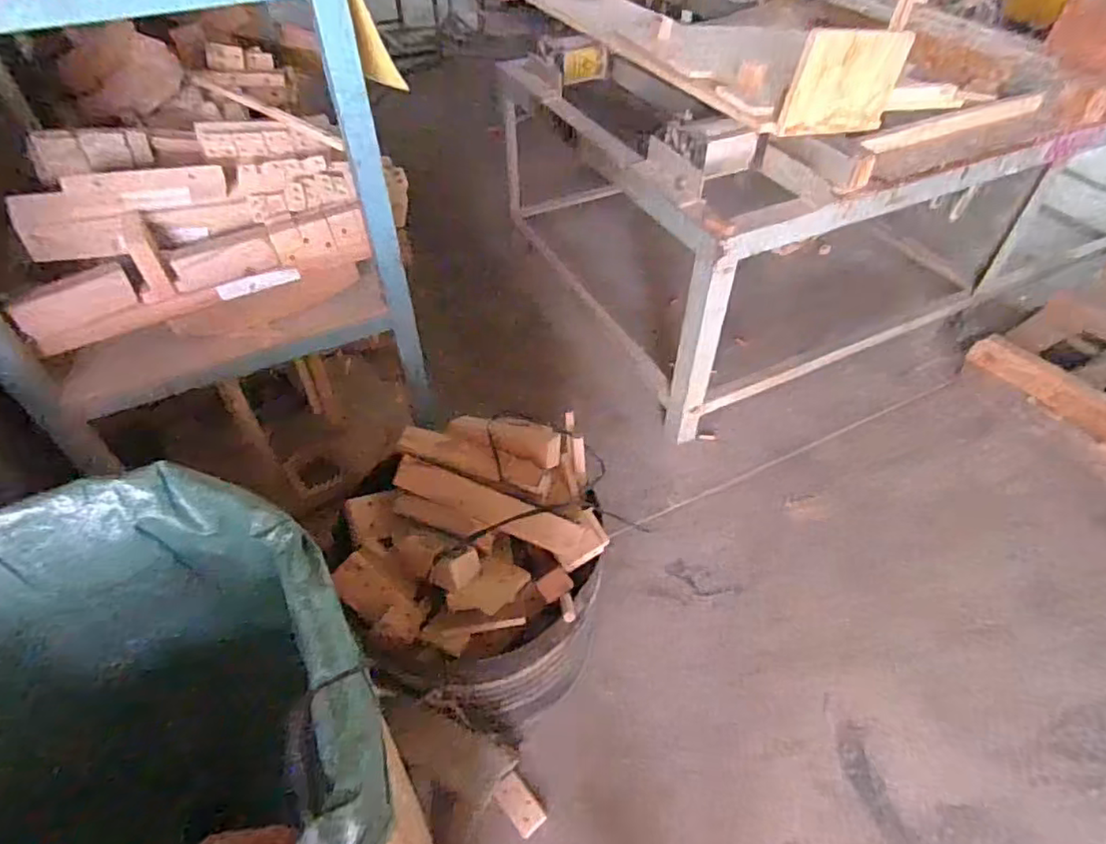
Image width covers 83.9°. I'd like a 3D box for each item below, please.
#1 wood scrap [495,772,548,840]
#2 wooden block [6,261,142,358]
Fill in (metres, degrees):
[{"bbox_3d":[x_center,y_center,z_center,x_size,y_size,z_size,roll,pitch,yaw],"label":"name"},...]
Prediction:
[{"bbox_3d":[-0.070,0.815,1.309,0.117,0.023,0.066,47,52,12],"label":"wood scrap"},{"bbox_3d":[-0.833,-0.204,1.082,0.180,0.091,0.030,-37,31,-25],"label":"wooden block"}]

